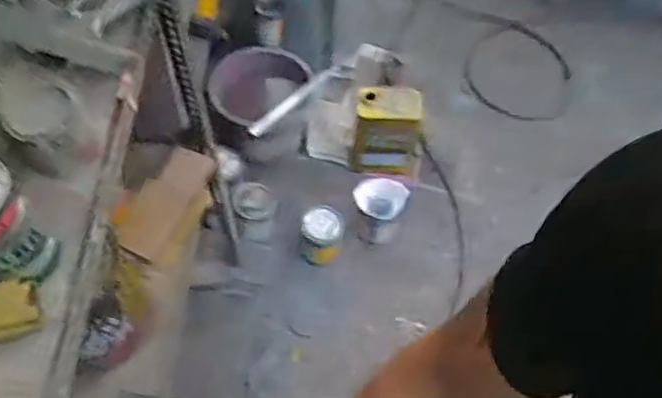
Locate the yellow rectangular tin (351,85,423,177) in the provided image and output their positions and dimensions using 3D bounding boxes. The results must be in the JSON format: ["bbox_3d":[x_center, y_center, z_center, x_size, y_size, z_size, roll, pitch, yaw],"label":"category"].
[{"bbox_3d":[0.147,-0.167,1.677,0.176,0.261,0.129,7,59,3],"label":"yellow rectangular tin"}]

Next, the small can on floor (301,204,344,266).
[{"bbox_3d":[-0.021,0.088,1.536,0.101,0.113,0.090,3,59,1],"label":"small can on floor"}]

